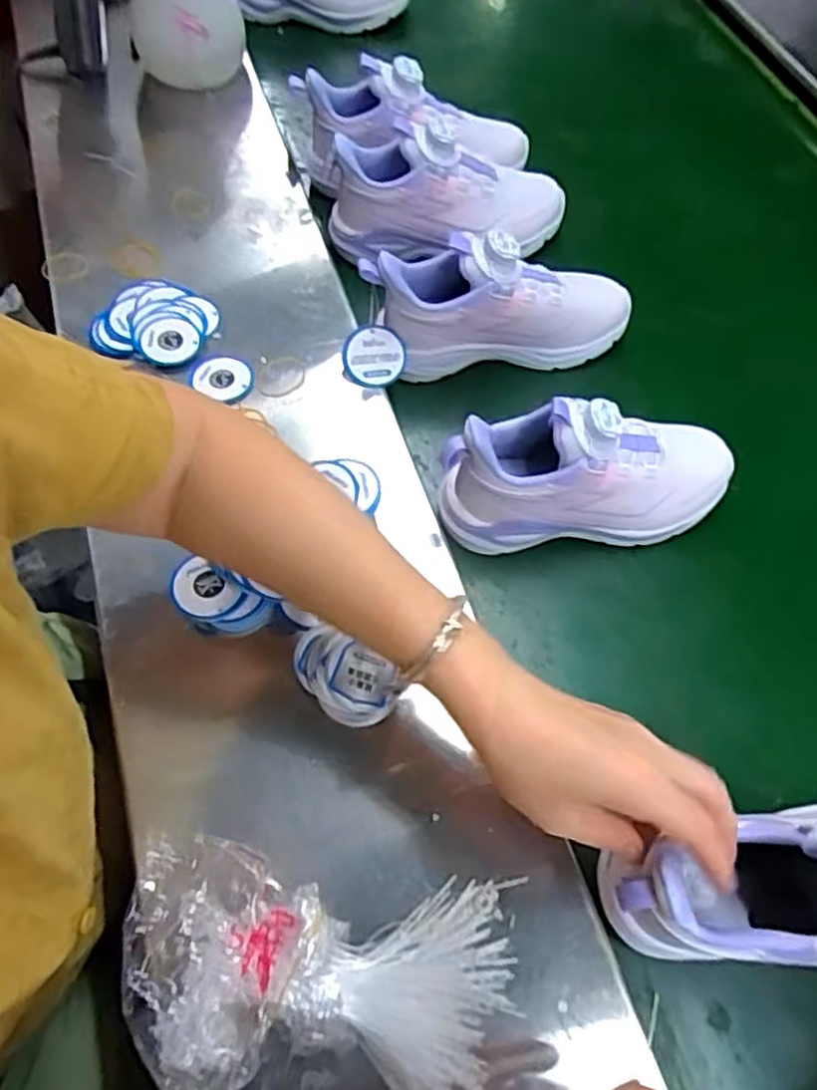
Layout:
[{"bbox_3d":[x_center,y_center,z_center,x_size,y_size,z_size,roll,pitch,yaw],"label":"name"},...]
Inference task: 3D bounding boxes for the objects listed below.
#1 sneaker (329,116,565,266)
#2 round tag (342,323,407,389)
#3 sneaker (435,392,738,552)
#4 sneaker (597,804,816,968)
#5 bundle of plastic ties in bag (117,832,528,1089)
[{"bbox_3d":[0.035,-0.316,0.643,0.216,0.106,0.074,-8,64,-5],"label":"sneaker"},{"bbox_3d":[-0.028,-0.152,0.581,0.049,0.012,0.048,-1,97,-5],"label":"round tag"},{"bbox_3d":[0.133,-0.054,0.517,0.221,0.108,0.079,-6,64,-4],"label":"sneaker"},{"bbox_3d":[0.217,0.178,0.362,0.217,0.112,0.066,5,63,1],"label":"sneaker"},{"bbox_3d":[-0.049,0.225,0.371,0.195,0.030,0.113,8,63,3],"label":"bundle of plastic ties in bag"}]

